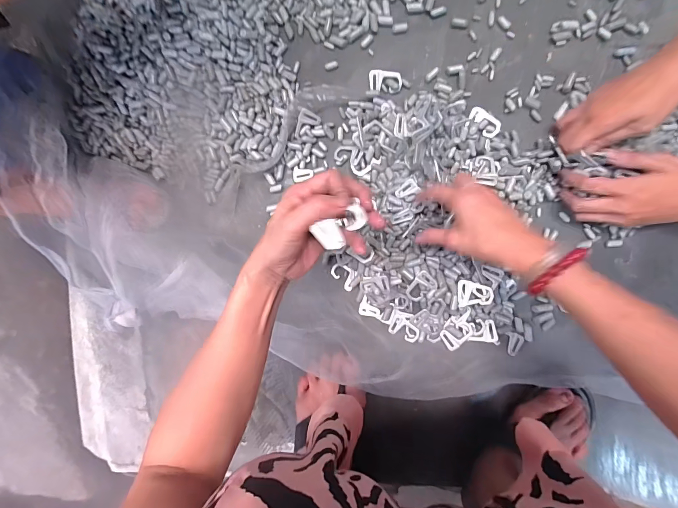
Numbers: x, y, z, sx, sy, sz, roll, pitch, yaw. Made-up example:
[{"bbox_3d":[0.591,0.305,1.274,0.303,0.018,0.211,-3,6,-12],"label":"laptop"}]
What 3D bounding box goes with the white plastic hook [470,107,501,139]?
[{"bbox_3d":[0.192,-0.174,0.436,0.024,0.010,0.045,-38,88,9],"label":"white plastic hook"}]

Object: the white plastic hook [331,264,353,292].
[{"bbox_3d":[0.008,0.032,0.480,0.025,0.006,0.042,-43,87,9],"label":"white plastic hook"}]

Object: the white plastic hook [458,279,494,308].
[{"bbox_3d":[0.173,0.050,0.423,0.041,0.009,0.033,-5,94,9],"label":"white plastic hook"}]

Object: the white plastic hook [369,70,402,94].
[{"bbox_3d":[0.062,-0.230,0.444,0.043,0.009,0.025,7,95,8],"label":"white plastic hook"}]

